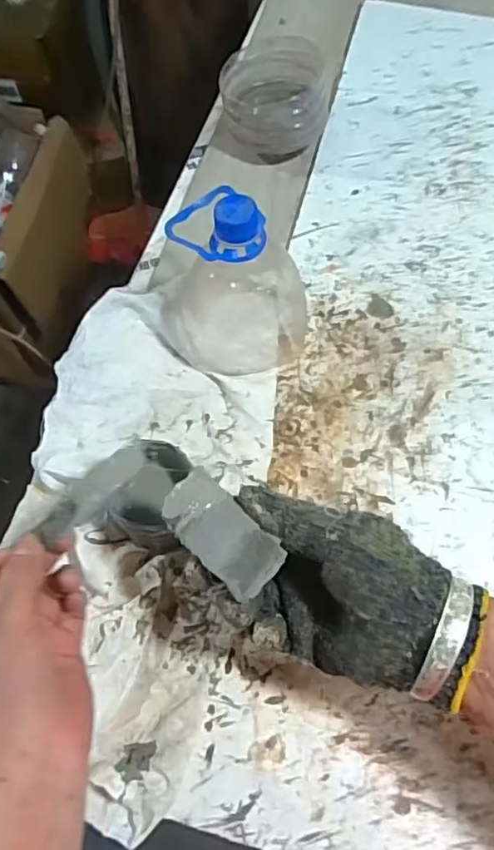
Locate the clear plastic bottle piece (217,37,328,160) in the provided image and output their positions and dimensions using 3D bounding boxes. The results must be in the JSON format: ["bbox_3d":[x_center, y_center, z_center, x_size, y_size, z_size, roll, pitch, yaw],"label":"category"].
[{"bbox_3d":[0.029,-0.319,0.584,0.103,0.071,0.081,-6,66,-1],"label":"clear plastic bottle piece"}]

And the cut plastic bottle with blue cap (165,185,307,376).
[{"bbox_3d":[-0.009,-0.117,0.454,0.113,0.137,0.109,2,67,3],"label":"cut plastic bottle with blue cap"}]

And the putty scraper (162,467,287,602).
[{"bbox_3d":[-0.015,0.056,0.315,0.035,0.007,0.073,-48,61,-2],"label":"putty scraper"}]

